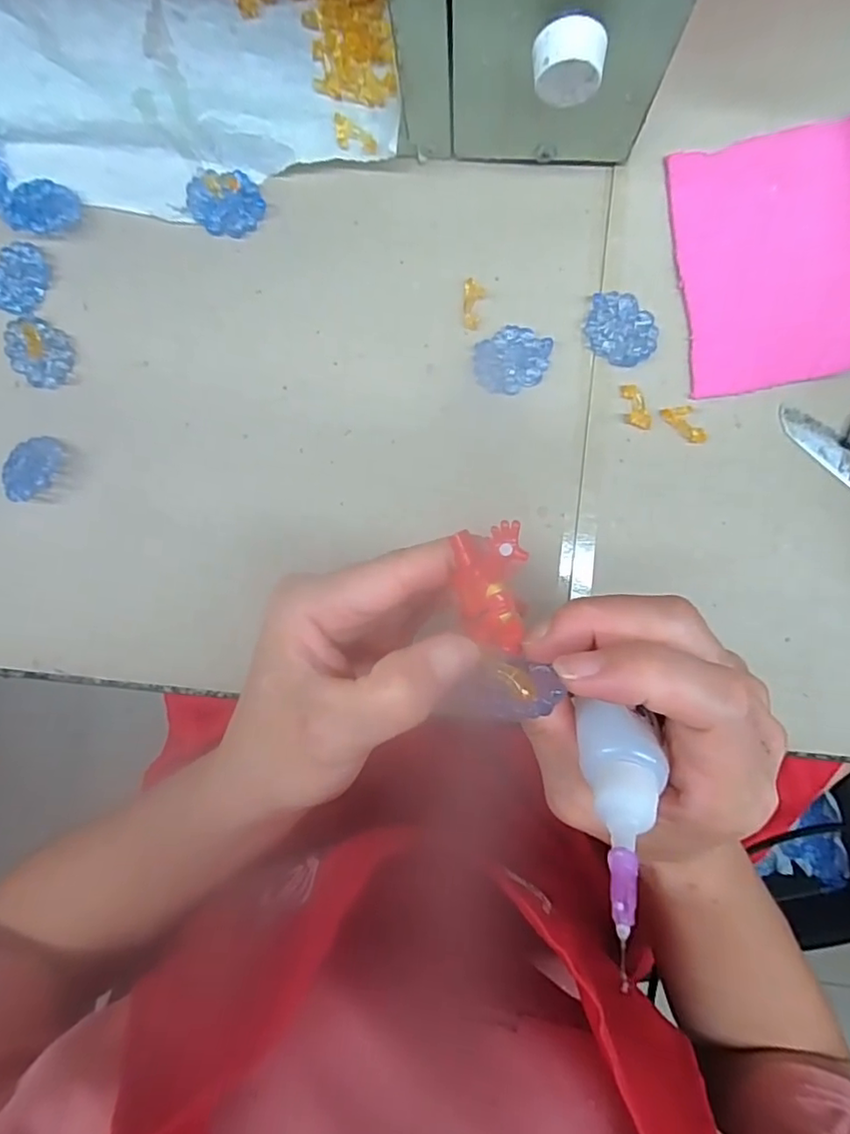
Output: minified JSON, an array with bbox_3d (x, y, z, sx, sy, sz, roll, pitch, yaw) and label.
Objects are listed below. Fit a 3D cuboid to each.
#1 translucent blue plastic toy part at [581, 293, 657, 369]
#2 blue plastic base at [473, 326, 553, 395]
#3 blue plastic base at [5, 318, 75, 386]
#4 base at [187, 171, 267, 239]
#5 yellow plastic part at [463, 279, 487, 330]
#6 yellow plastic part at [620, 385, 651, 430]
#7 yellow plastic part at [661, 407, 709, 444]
[{"bbox_3d":[0.096,-0.117,0.284,0.037,0.004,0.031,43,94,0],"label":"translucent blue plastic toy part"},{"bbox_3d":[0.043,-0.103,0.289,0.036,0.004,0.031,7,93,2],"label":"blue plastic base"},{"bbox_3d":[-0.198,-0.110,0.297,0.033,0.005,0.030,0,93,3],"label":"blue plastic base"},{"bbox_3d":[-0.100,-0.182,0.290,0.034,0.006,0.032,0,93,3],"label":"base"},{"bbox_3d":[0.025,-0.131,0.288,0.011,0.004,0.023,4,93,3],"label":"yellow plastic part"},{"bbox_3d":[0.104,-0.079,0.286,0.011,0.004,0.023,-17,92,4],"label":"yellow plastic part"},{"bbox_3d":[0.129,-0.071,0.285,0.025,0.004,0.012,45,94,0],"label":"yellow plastic part"}]

